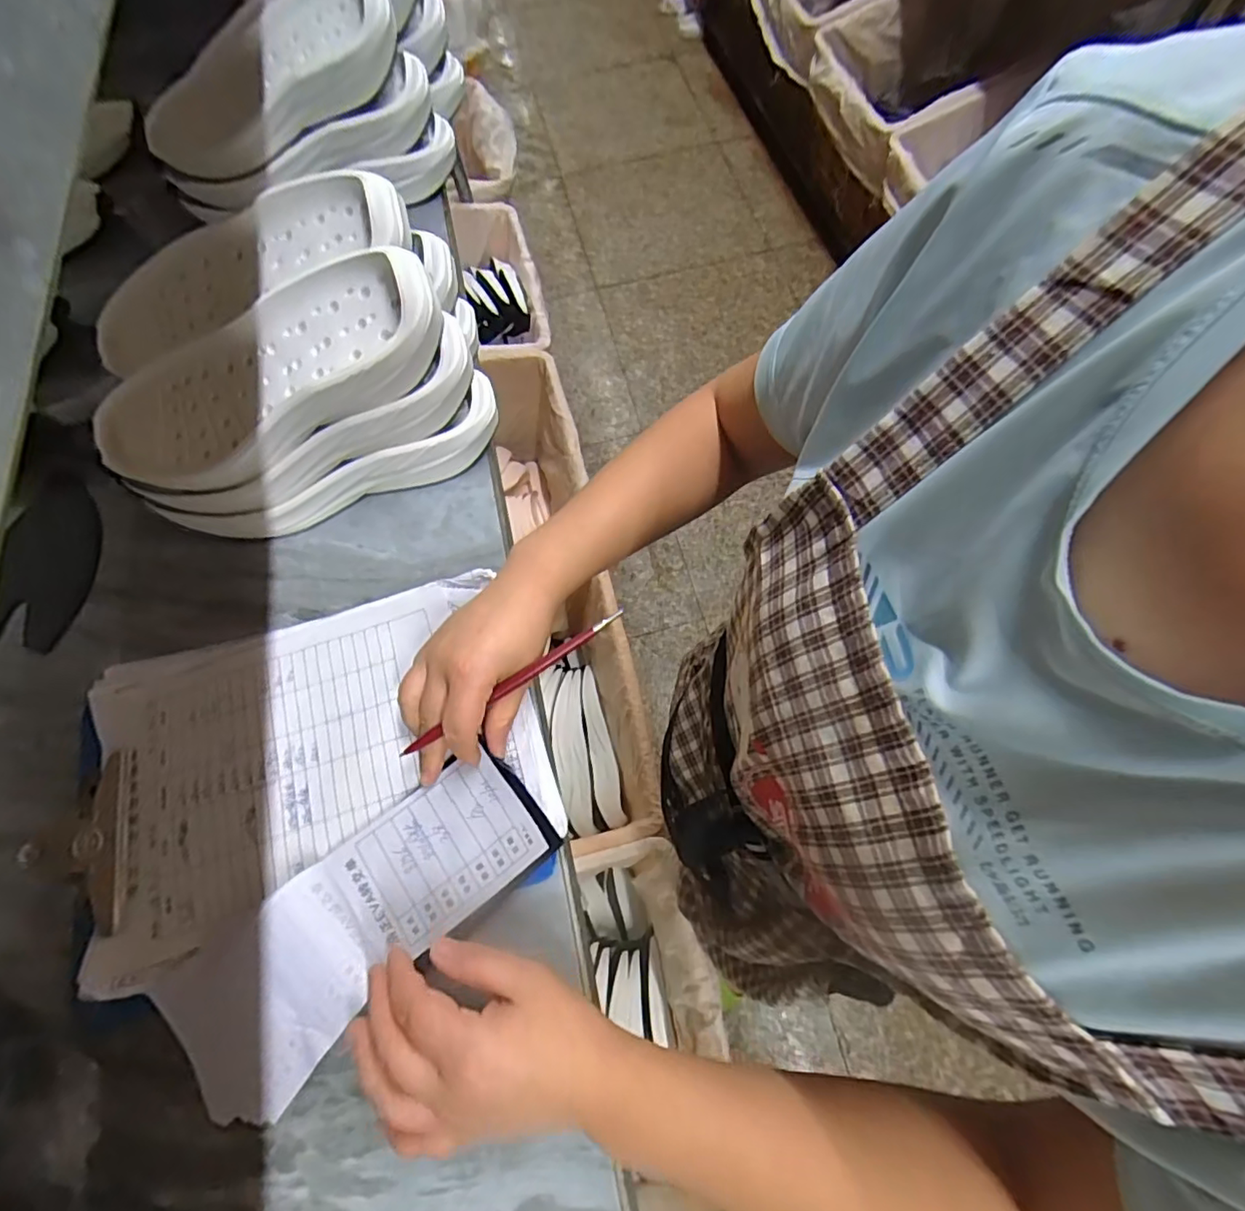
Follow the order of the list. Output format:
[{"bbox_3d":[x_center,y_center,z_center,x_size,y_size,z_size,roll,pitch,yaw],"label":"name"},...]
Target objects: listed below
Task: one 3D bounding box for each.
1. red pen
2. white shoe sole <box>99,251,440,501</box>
[{"bbox_3d":[-0.069,0.049,0.363,0.164,0.009,0.007,-33,71,-4],"label":"red pen"},{"bbox_3d":[-0.258,-0.167,0.417,0.282,0.059,0.102,-17,67,13],"label":"white shoe sole"}]

